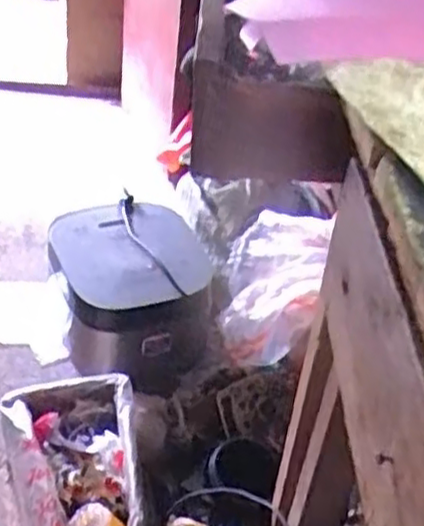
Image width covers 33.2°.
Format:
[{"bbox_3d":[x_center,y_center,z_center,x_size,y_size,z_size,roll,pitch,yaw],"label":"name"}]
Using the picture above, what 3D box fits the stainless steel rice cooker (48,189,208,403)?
[{"bbox_3d":[-0.132,0.065,1.272,0.260,0.242,0.296,-7,41,-15],"label":"stainless steel rice cooker"}]

